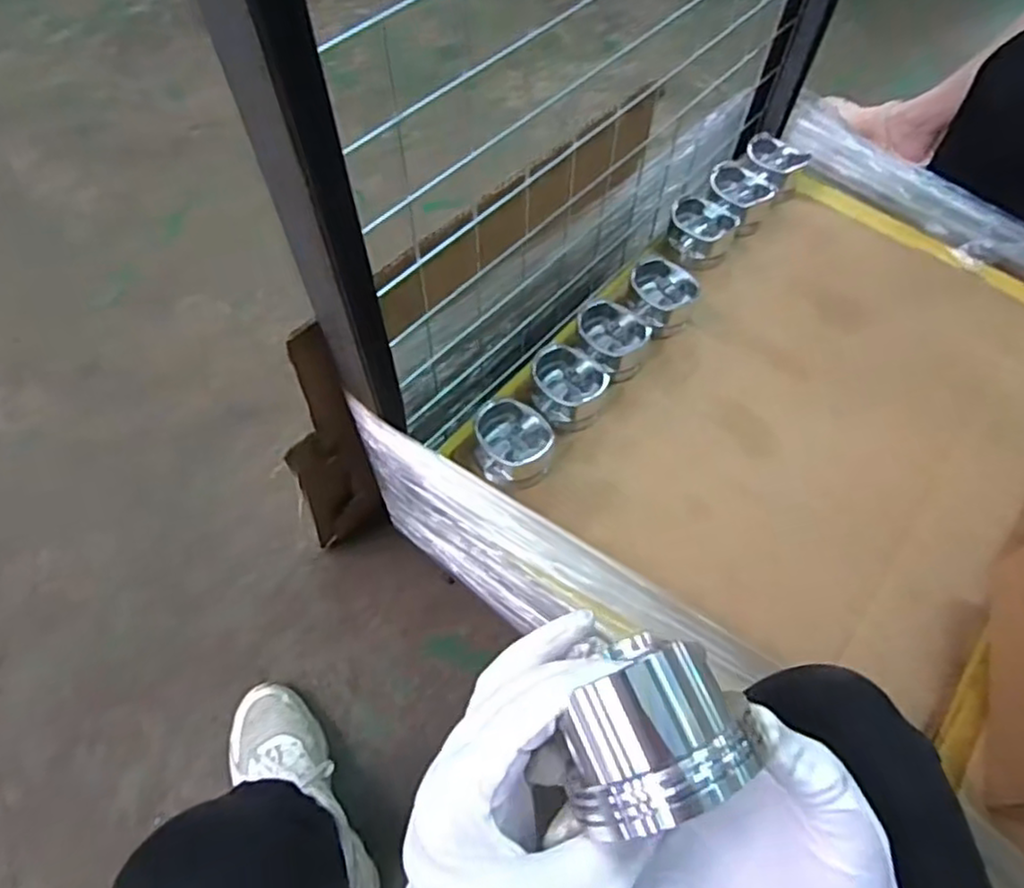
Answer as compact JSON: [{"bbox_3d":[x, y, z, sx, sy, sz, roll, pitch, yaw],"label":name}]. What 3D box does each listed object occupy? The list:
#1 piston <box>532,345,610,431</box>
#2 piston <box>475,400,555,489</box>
[{"bbox_3d":[0.058,-0.057,0.693,0.077,0.048,0.077,6,62,4],"label":"piston"},{"bbox_3d":[0.000,0.000,0.662,0.069,0.047,0.075,-20,63,-10],"label":"piston"}]

